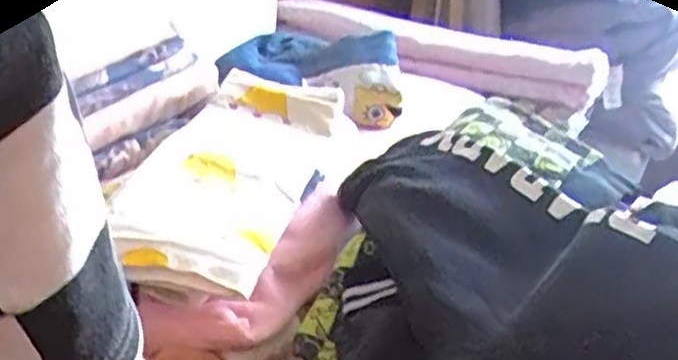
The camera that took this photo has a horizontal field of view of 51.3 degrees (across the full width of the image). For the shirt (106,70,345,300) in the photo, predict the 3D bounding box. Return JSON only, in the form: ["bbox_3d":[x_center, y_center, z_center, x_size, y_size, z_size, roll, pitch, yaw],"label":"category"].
[{"bbox_3d":[-0.102,-0.017,0.609,0.170,0.048,0.314,16,30,12],"label":"shirt"}]

